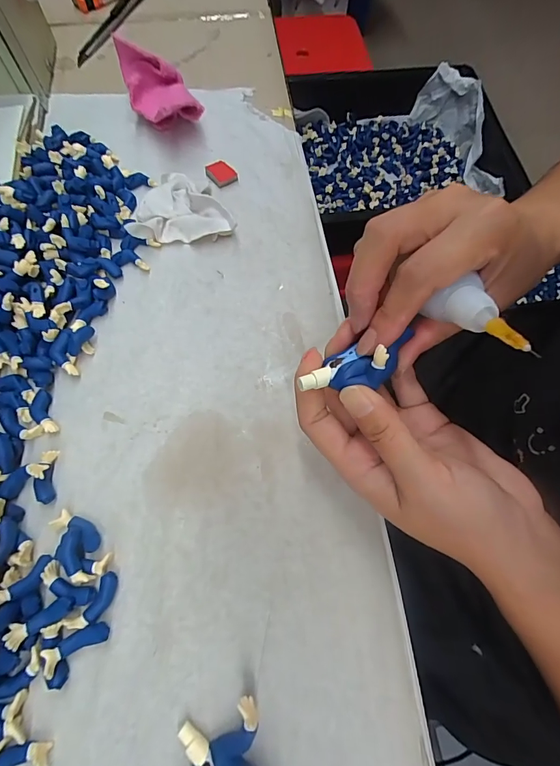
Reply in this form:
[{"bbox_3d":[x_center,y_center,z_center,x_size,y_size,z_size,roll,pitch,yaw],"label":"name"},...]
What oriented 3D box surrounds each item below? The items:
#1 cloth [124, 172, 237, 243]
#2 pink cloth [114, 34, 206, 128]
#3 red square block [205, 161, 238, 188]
[{"bbox_3d":[-0.075,-0.137,0.292,0.075,0.017,0.061,-3,68,-3],"label":"cloth"},{"bbox_3d":[-0.102,-0.246,0.324,0.049,0.040,0.080,-22,70,-11],"label":"pink cloth"},{"bbox_3d":[-0.048,-0.171,0.312,0.019,0.005,0.023,-32,72,-14],"label":"red square block"}]

